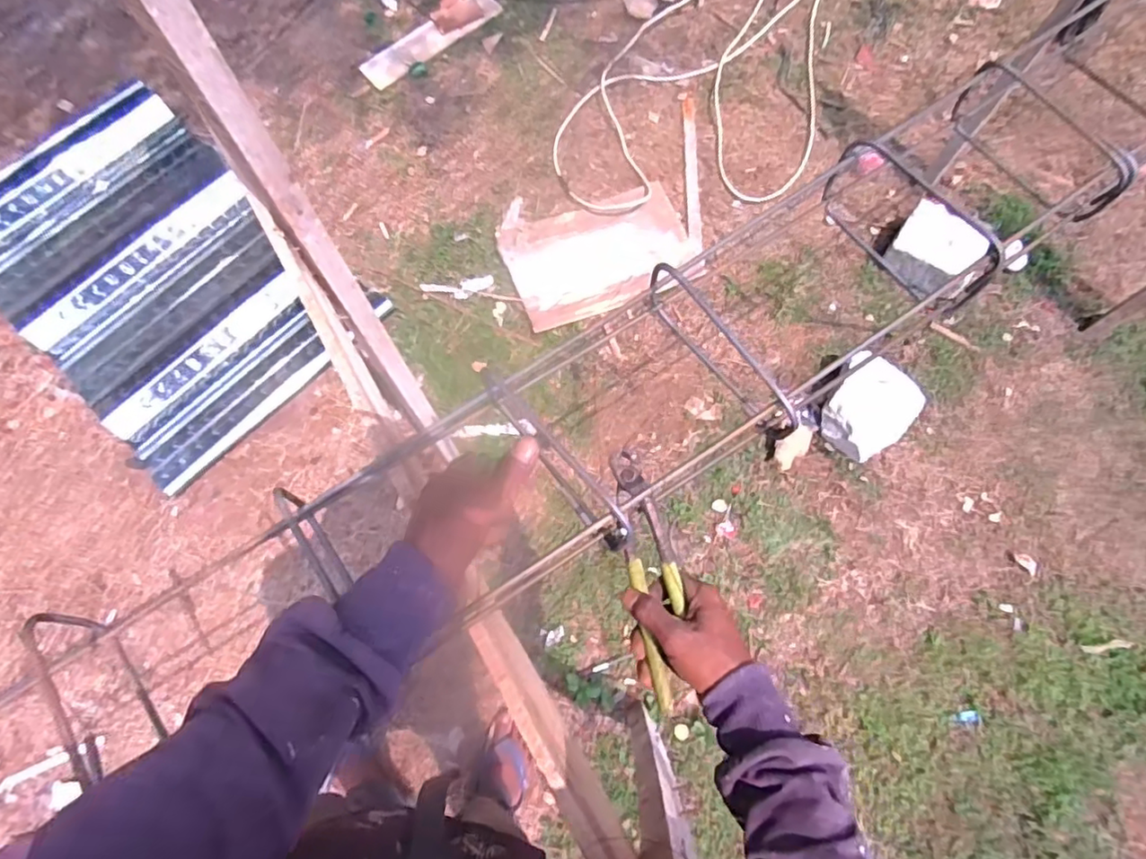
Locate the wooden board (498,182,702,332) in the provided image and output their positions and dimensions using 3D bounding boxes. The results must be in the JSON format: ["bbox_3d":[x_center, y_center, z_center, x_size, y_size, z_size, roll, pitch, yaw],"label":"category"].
[{"bbox_3d":[0.069,-0.460,1.599,0.464,0.031,0.314,-20,73,-8],"label":"wooden board"}]

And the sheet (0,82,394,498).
[{"bbox_3d":[-1.070,-0.397,1.585,1.056,0.088,0.658,41,75,11],"label":"sheet"}]

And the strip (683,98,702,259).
[{"bbox_3d":[0.328,-0.707,1.688,0.038,0.009,0.513,2,72,-1],"label":"strip"}]

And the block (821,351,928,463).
[{"bbox_3d":[0.694,-0.044,1.424,0.206,0.120,0.217,37,74,10],"label":"block"}]

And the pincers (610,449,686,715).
[{"bbox_3d":[0.069,0.118,0.524,0.041,0.016,0.219,-6,68,-4],"label":"pincers"}]

